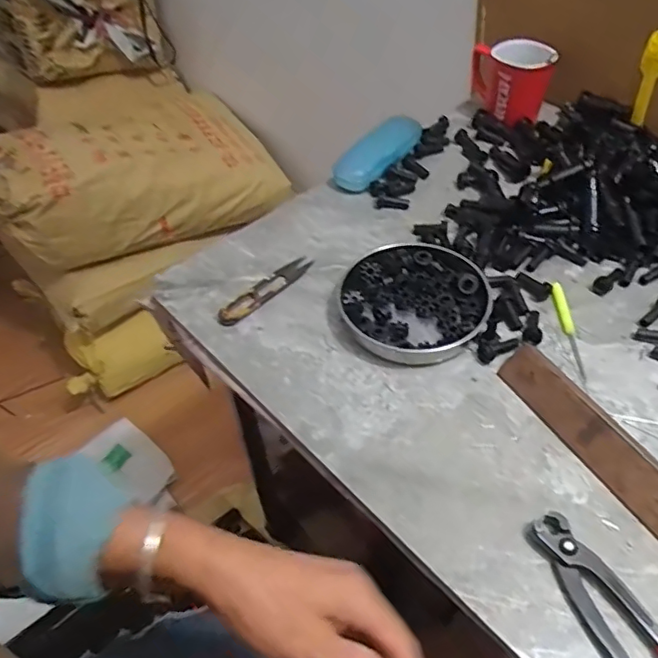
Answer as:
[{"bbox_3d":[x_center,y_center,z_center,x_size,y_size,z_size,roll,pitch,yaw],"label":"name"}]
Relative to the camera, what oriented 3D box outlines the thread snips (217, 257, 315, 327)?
[{"bbox_3d":[-0.062,-0.039,0.571,0.023,0.011,0.112,35,60,28],"label":"thread snips"}]

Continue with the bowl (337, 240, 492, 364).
[{"bbox_3d":[0.082,-0.032,0.543,0.132,0.030,0.144,-1,50,2],"label":"bowl"}]

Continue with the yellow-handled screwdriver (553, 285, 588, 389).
[{"bbox_3d":[0.221,0.002,0.517,0.011,0.010,0.110,-1,49,0],"label":"yellow-handled screwdriver"}]

